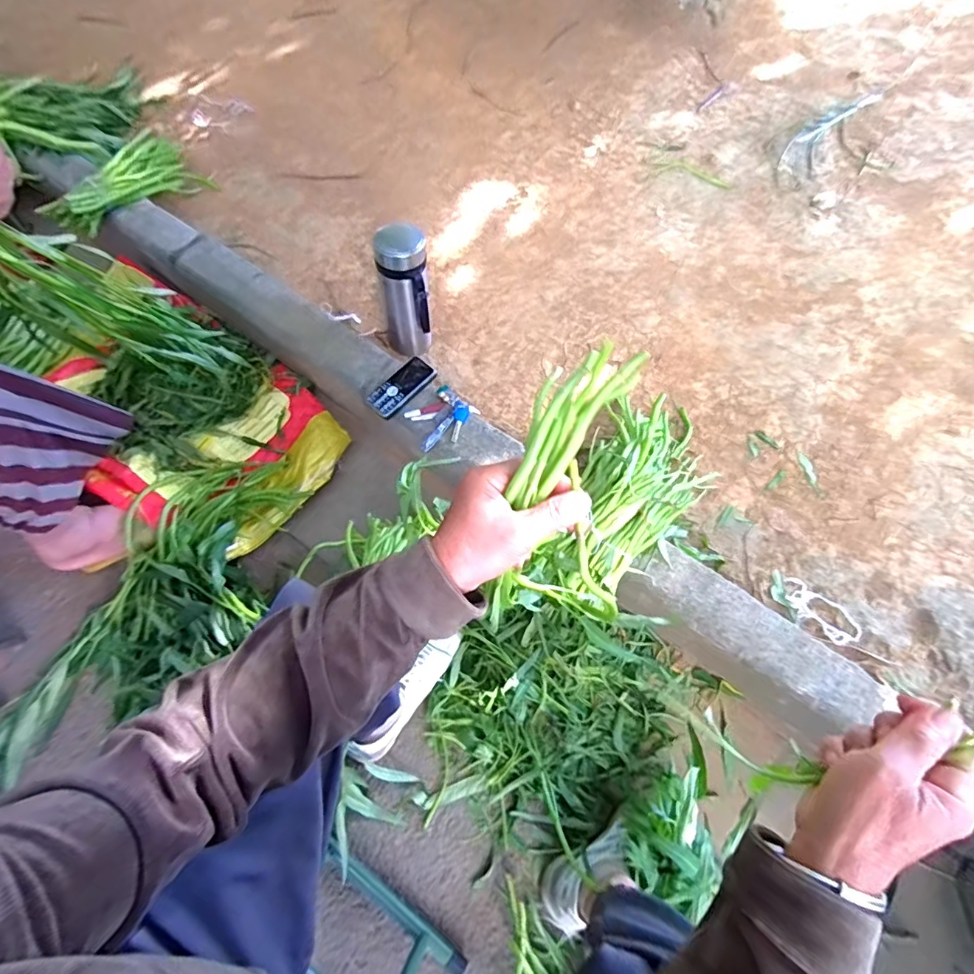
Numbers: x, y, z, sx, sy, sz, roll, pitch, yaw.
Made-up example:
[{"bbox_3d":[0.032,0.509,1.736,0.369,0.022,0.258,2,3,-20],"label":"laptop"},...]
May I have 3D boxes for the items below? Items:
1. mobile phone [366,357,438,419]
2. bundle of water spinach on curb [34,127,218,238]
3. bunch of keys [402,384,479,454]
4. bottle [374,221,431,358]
[{"bbox_3d":[-0.145,-0.171,0.860,0.055,0.019,0.125,39,72,16],"label":"mobile phone"},{"bbox_3d":[-0.753,-0.623,1.070,0.075,0.135,0.317,33,71,14],"label":"bundle of water spinach on curb"},{"bbox_3d":[-0.076,-0.119,0.855,0.117,0.031,0.087,-39,71,-15],"label":"bunch of keys"},{"bbox_3d":[-0.143,-0.331,0.901,0.090,0.246,0.081,-11,68,-5],"label":"bottle"}]

